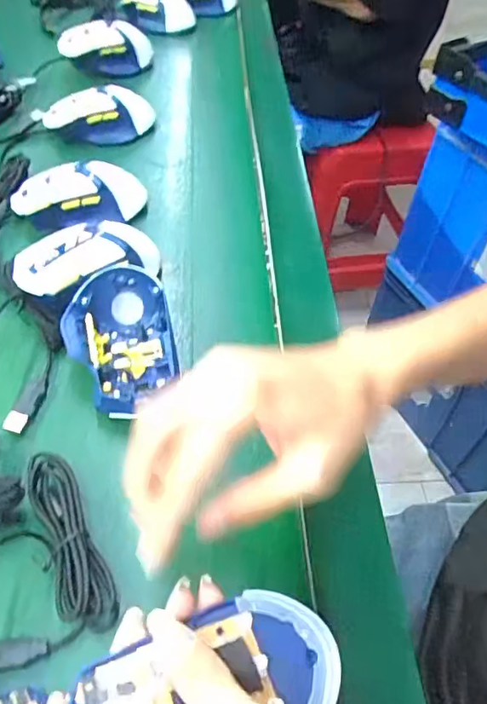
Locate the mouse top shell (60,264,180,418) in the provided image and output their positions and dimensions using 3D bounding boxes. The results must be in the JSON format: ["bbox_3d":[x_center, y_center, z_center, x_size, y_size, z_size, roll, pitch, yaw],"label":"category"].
[{"bbox_3d":[-0.089,-0.007,0.387,0.074,0.042,0.112,-13,53,-15],"label":"mouse top shell"}]

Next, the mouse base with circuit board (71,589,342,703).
[{"bbox_3d":[-0.013,0.143,0.225,0.113,0.015,0.057,-12,52,-24],"label":"mouse base with circuit board"}]

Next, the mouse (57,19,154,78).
[{"bbox_3d":[-0.181,-0.405,0.694,0.105,0.057,0.077,3,51,-2],"label":"mouse"}]

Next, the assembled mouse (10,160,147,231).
[{"bbox_3d":[-0.153,-0.147,0.495,0.124,0.041,0.067,-13,53,-15],"label":"assembled mouse"}]

